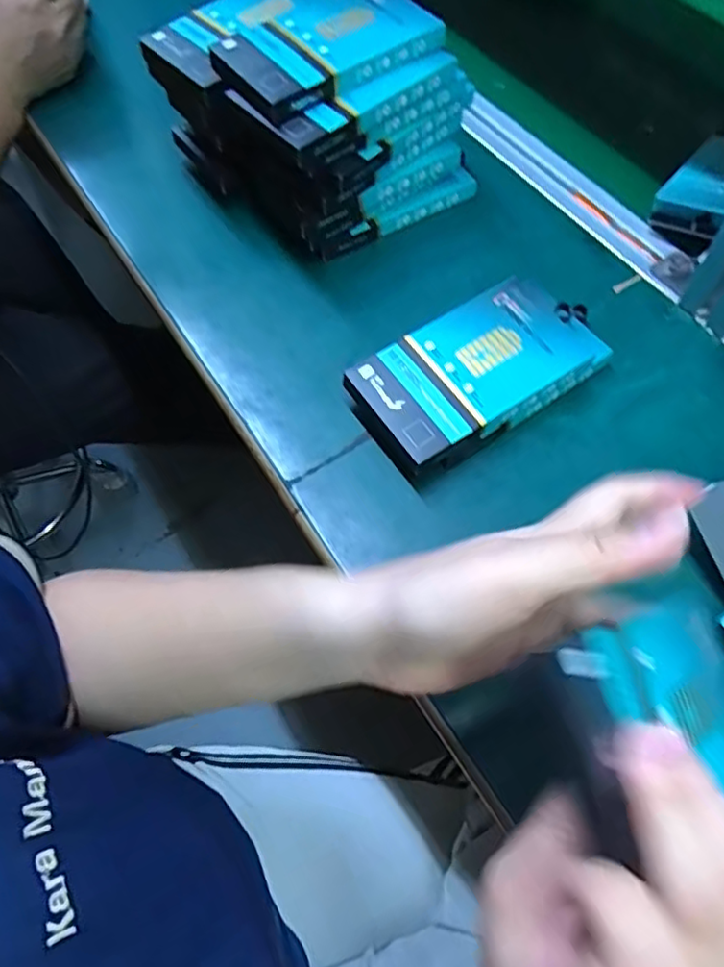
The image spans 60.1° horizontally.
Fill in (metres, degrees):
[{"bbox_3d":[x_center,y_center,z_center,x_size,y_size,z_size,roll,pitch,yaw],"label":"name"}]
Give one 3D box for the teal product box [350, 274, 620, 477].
[{"bbox_3d":[0.073,-0.070,0.393,0.154,0.031,0.080,-33,66,-13],"label":"teal product box"}]

